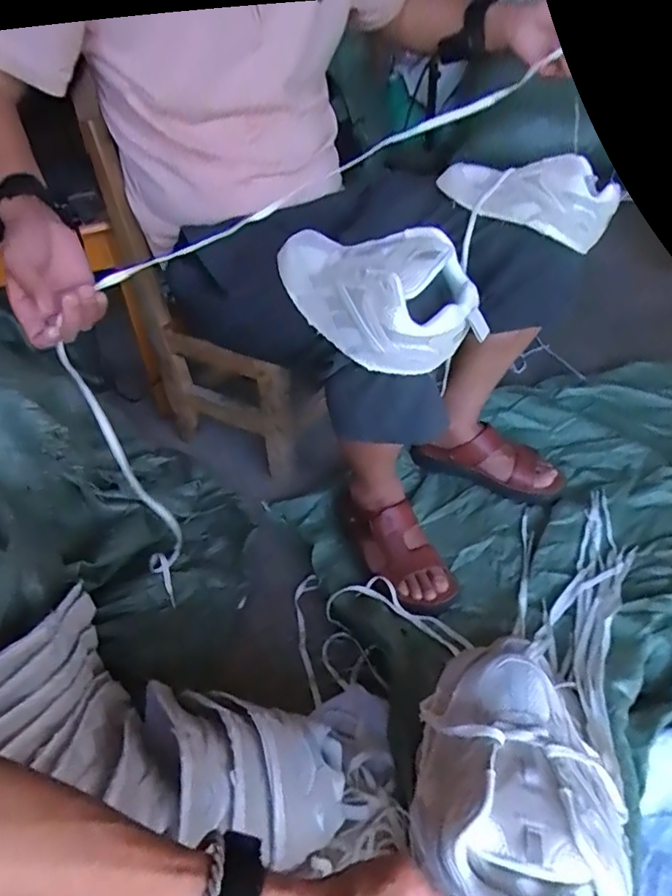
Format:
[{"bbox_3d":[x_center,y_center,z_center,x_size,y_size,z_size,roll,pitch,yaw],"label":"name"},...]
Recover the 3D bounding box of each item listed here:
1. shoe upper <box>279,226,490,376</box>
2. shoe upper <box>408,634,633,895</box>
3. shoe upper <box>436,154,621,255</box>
[{"bbox_3d":[0.035,-0.182,0.628,0.133,0.111,0.245,-18,43,-16],"label":"shoe upper"},{"bbox_3d":[0.160,0.277,0.493,0.170,0.103,0.249,6,42,11],"label":"shoe upper"},{"bbox_3d":[0.253,-0.358,0.784,0.108,0.092,0.248,-30,47,-27],"label":"shoe upper"}]

